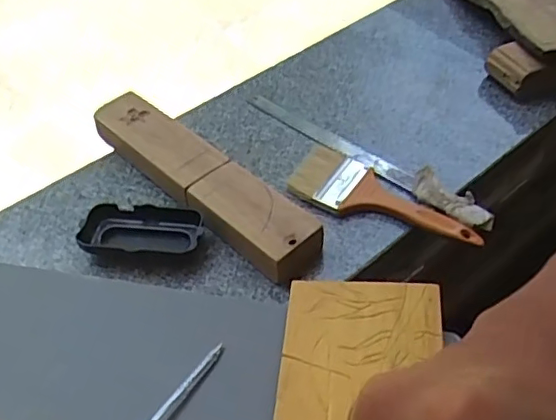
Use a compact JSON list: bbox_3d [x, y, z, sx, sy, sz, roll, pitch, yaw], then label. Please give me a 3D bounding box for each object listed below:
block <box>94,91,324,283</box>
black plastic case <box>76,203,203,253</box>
[{"bbox_3d":[-0.078,-0.032,0.565,0.062,0.038,0.299,-36,55,-26],"label":"block"},{"bbox_3d":[-0.126,0.022,0.528,0.112,0.024,0.051,2,48,4],"label":"black plastic case"}]

